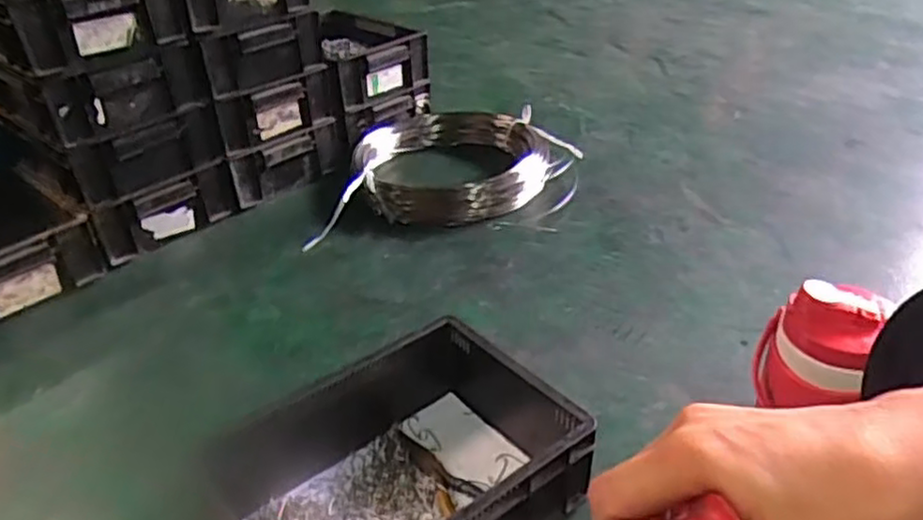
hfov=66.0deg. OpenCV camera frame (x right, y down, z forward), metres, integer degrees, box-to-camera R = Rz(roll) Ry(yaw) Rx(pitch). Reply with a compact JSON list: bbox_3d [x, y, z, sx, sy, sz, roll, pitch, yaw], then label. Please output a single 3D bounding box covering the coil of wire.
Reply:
[{"bbox_3d":[-0.033,-0.191,1.434,0.534,0.080,0.400,-8,32,-6],"label":"coil of wire"}]

